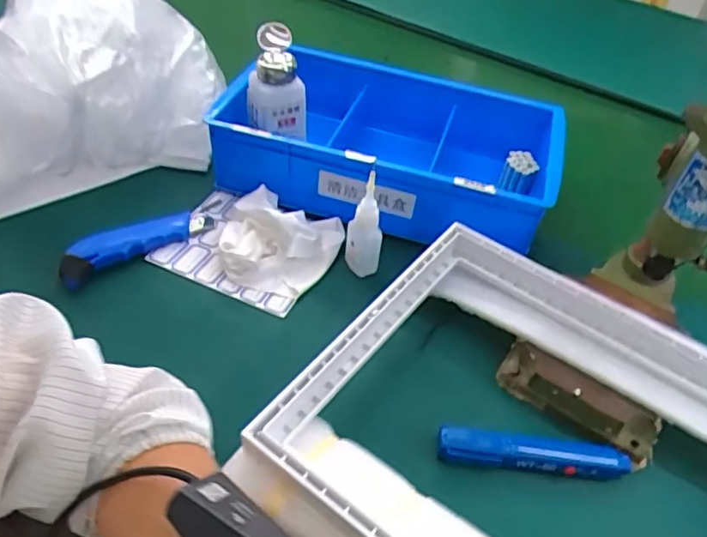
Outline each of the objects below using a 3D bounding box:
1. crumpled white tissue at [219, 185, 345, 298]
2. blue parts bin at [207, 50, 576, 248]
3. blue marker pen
[{"bbox_3d":[-0.078,-0.033,0.568,0.121,0.044,0.112,26,50,16],"label":"crumpled white tissue"},{"bbox_3d":[0.038,-0.135,0.661,0.364,0.113,0.215,19,49,10],"label":"blue parts bin"},{"bbox_3d":[0.136,0.143,0.439,0.141,0.022,0.024,8,48,0],"label":"blue marker pen"}]

